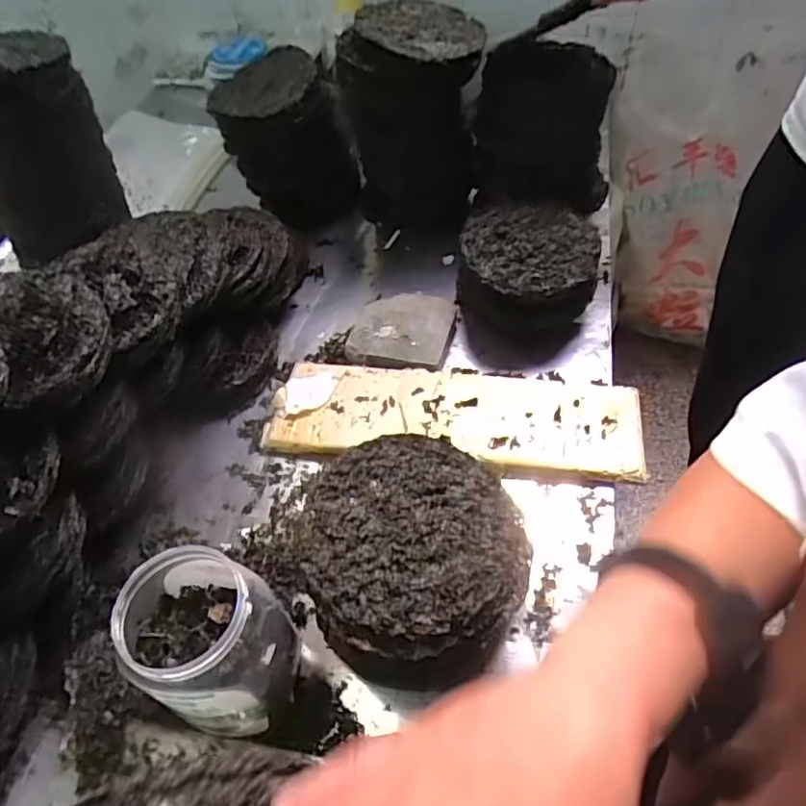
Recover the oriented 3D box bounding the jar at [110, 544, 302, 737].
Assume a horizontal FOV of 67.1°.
[{"bbox_3d":[-0.178,0.226,0.583,0.140,0.196,0.126,9,52,13],"label":"jar"}]

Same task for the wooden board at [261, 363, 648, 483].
[{"bbox_3d":[0.066,0.016,0.851,0.504,0.030,0.157,4,51,9],"label":"wooden board"}]

